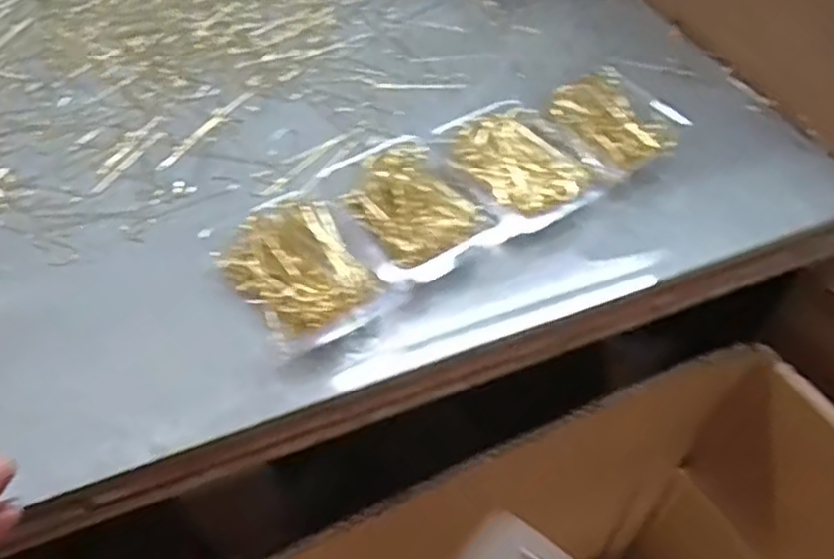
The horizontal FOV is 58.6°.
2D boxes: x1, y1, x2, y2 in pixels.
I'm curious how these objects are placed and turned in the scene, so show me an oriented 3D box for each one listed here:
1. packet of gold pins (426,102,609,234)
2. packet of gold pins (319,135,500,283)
[{"bbox_3d":[0.050,-0.058,0.391,0.062,0.023,0.078,-30,58,-25],"label":"packet of gold pins"},{"bbox_3d":[-0.007,-0.033,0.367,0.066,0.025,0.085,-25,56,-22],"label":"packet of gold pins"}]

